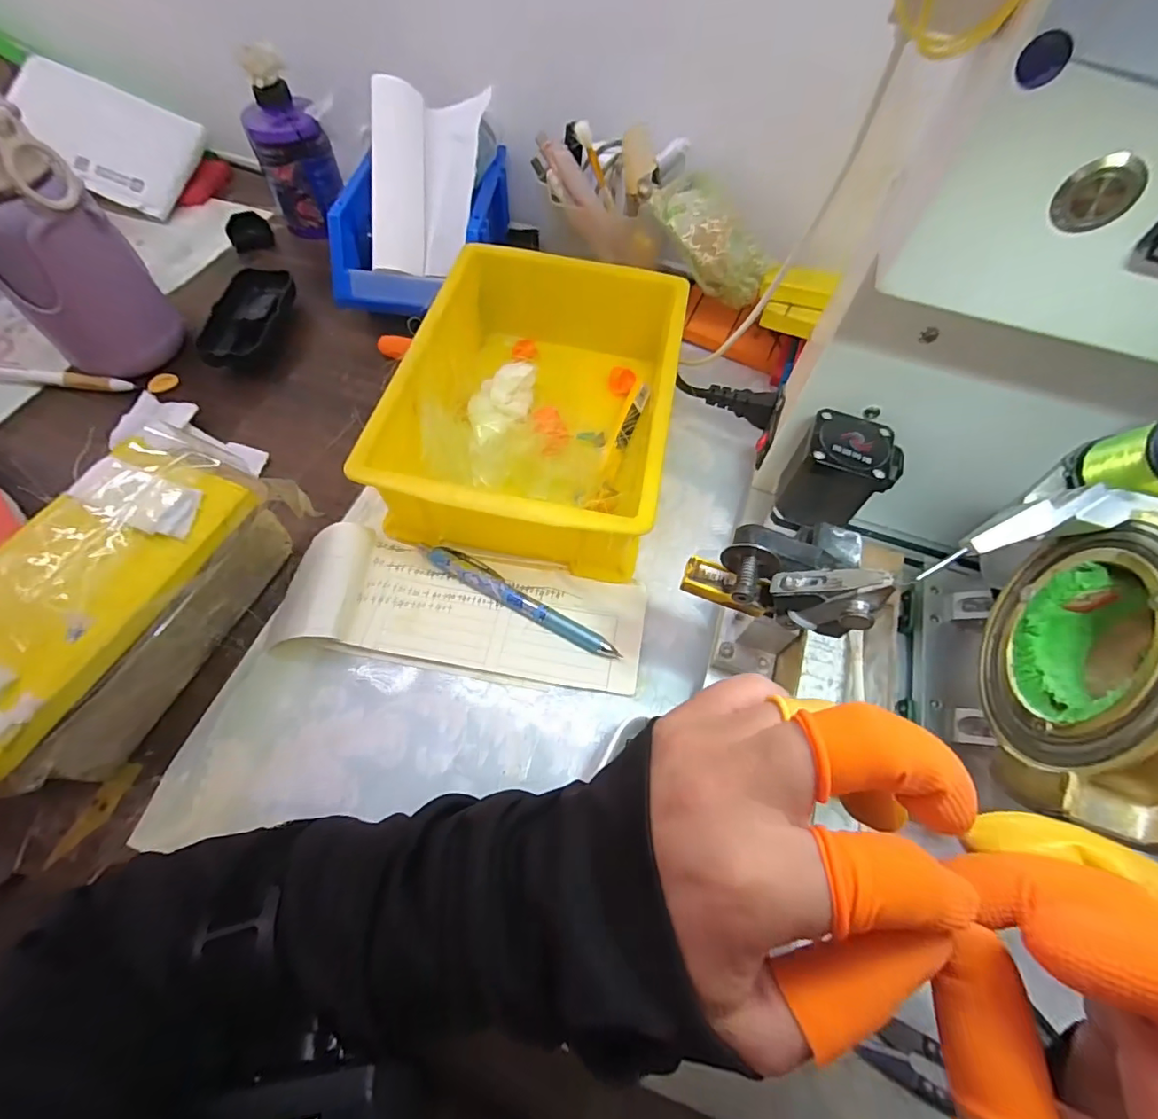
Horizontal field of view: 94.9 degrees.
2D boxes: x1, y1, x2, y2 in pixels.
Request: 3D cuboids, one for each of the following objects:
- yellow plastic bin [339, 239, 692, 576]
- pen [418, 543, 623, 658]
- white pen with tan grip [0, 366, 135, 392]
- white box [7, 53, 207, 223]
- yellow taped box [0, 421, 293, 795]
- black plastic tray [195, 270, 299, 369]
[{"bbox_3d":[-0.024,-0.118,0.379,0.171,0.072,0.245,11,61,4],"label":"yellow plastic bin"},{"bbox_3d":[-0.040,0.025,0.334,0.141,0.011,0.017,29,63,14],"label":"pen"},{"bbox_3d":[-0.420,-0.146,0.420,0.128,0.015,0.016,6,60,1],"label":"white pen with tan grip"},{"bbox_3d":[-0.477,-0.419,0.529,0.168,0.017,0.109,22,87,-4],"label":"white box"},{"bbox_3d":[-0.230,0.021,0.279,0.076,0.098,0.174,21,62,9],"label":"yellow taped box"},{"bbox_3d":[-0.278,-0.210,0.454,0.056,0.022,0.125,6,60,1],"label":"black plastic tray"}]

